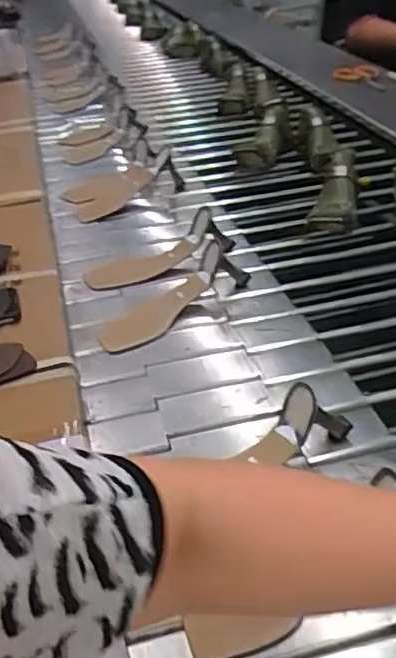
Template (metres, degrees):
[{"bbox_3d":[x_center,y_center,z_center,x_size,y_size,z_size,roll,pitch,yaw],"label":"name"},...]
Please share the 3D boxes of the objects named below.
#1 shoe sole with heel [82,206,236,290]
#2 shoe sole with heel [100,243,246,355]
[{"bbox_3d":[-0.058,-0.121,0.963,0.248,0.070,0.087,-12,35,-10],"label":"shoe sole with heel"},{"bbox_3d":[-0.041,-0.054,0.865,0.245,0.064,0.086,-31,42,-33],"label":"shoe sole with heel"}]

